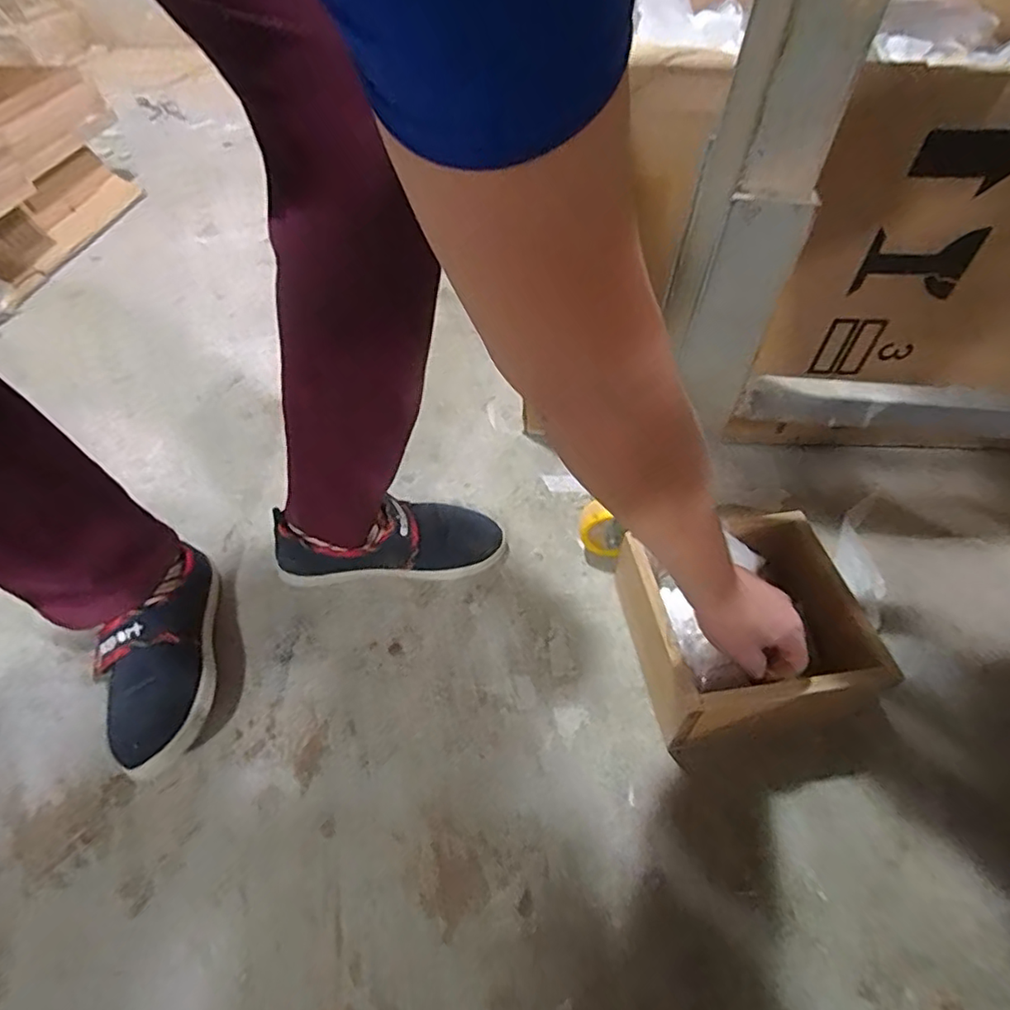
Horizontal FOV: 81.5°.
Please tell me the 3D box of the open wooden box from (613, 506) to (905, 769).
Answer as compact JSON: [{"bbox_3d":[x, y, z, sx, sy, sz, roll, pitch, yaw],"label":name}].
[{"bbox_3d":[0.221,0.114,0.560,0.184,0.094,0.209,-7,48,-5],"label":"open wooden box"}]

